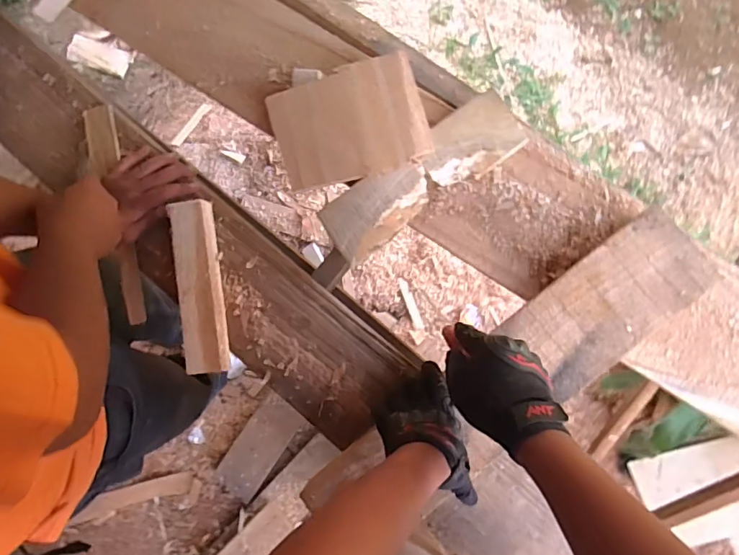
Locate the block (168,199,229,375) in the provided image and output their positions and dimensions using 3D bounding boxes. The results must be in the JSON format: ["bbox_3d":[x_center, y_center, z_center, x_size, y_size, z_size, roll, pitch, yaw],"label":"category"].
[{"bbox_3d":[-0.233,0.013,0.676,0.050,0.037,0.231,-8,84,5],"label":"block"}]

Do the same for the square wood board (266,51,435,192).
[{"bbox_3d":[-0.026,-0.205,0.655,0.197,0.019,0.146,-16,83,4],"label":"square wood board"}]

